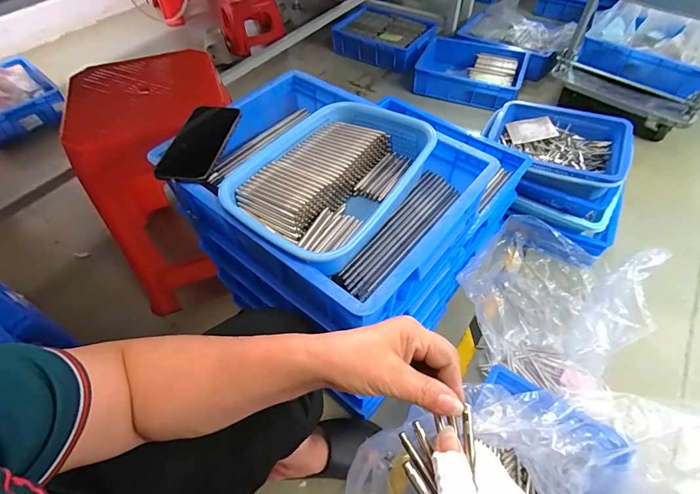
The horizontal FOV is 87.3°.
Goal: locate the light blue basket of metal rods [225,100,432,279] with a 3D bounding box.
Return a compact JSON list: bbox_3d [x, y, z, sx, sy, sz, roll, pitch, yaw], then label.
[{"bbox_3d":[-0.024,-0.098,0.526,0.202,0.073,0.295,32,60,23],"label":"light blue basket of metal rods"}]

